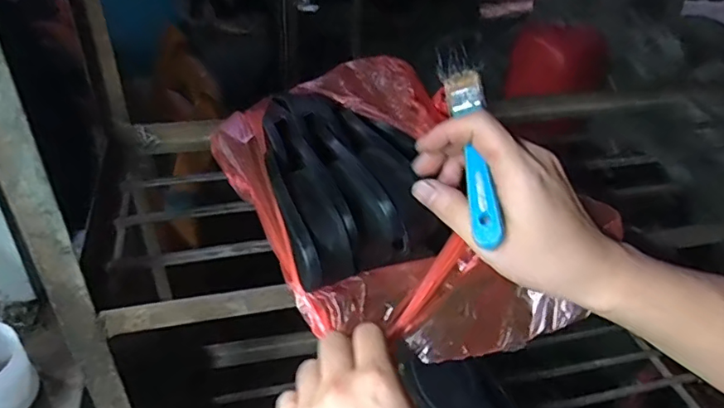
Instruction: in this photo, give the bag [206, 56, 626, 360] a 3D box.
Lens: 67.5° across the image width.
[{"bbox_3d":[0.010,-0.015,0.481,0.205,0.125,0.333,-19,40,-26],"label":"bag"}]

